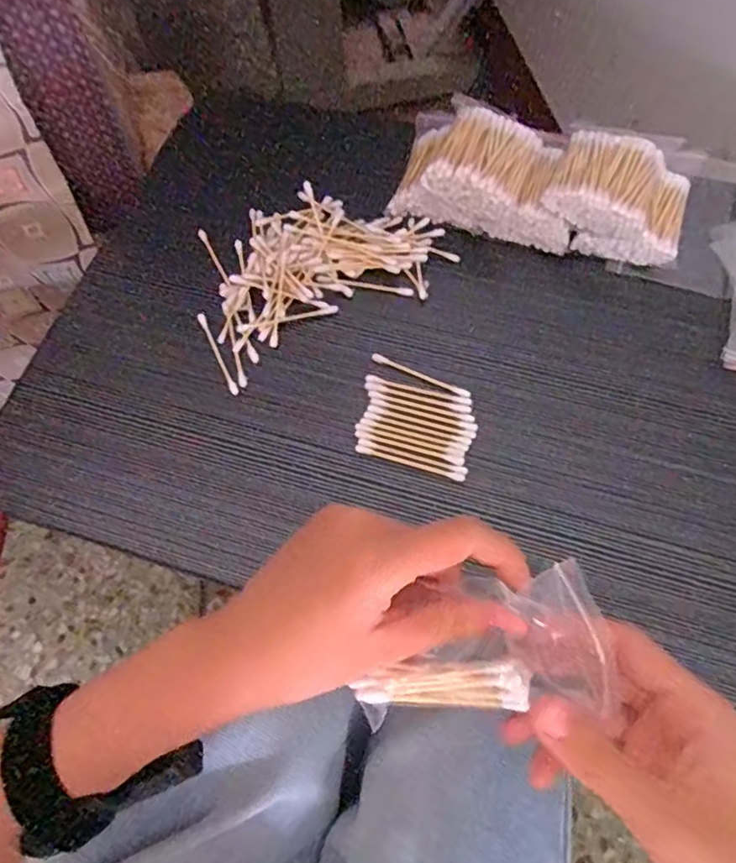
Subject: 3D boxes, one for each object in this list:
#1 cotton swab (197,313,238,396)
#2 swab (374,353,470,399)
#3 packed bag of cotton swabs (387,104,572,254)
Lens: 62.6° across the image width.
[{"bbox_3d":[-0.103,-0.054,0.414,0.006,0.004,0.072,-25,68,-8],"label":"cotton swab"},{"bbox_3d":[0.035,-0.036,0.399,0.069,0.005,0.006,24,70,12],"label":"swab"},{"bbox_3d":[0.088,-0.185,0.434,0.131,0.050,0.079,18,69,10],"label":"packed bag of cotton swabs"}]

